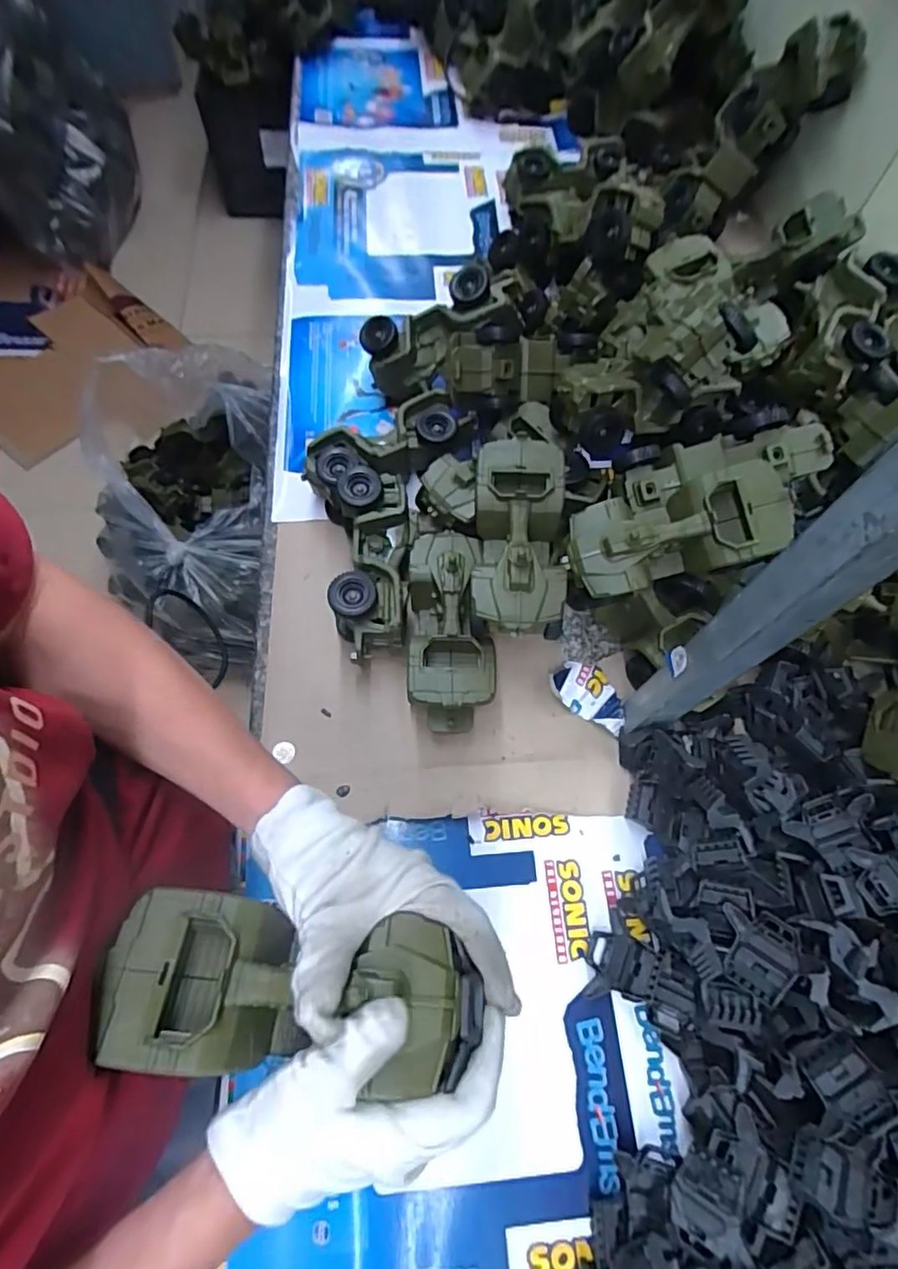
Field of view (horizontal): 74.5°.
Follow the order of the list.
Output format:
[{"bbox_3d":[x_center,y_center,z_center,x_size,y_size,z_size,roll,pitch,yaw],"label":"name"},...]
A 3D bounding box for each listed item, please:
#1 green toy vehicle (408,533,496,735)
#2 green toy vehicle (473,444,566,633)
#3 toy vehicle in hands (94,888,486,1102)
[{"bbox_3d":[0.003,-0.008,0.566,0.081,0.074,0.185,0,66,-2],"label":"green toy vehicle"},{"bbox_3d":[0.061,-0.085,0.534,0.079,0.077,0.186,3,66,0],"label":"green toy vehicle"},{"bbox_3d":[-0.077,0.179,0.300,0.181,0.051,0.076,5,66,0],"label":"toy vehicle in hands"}]

